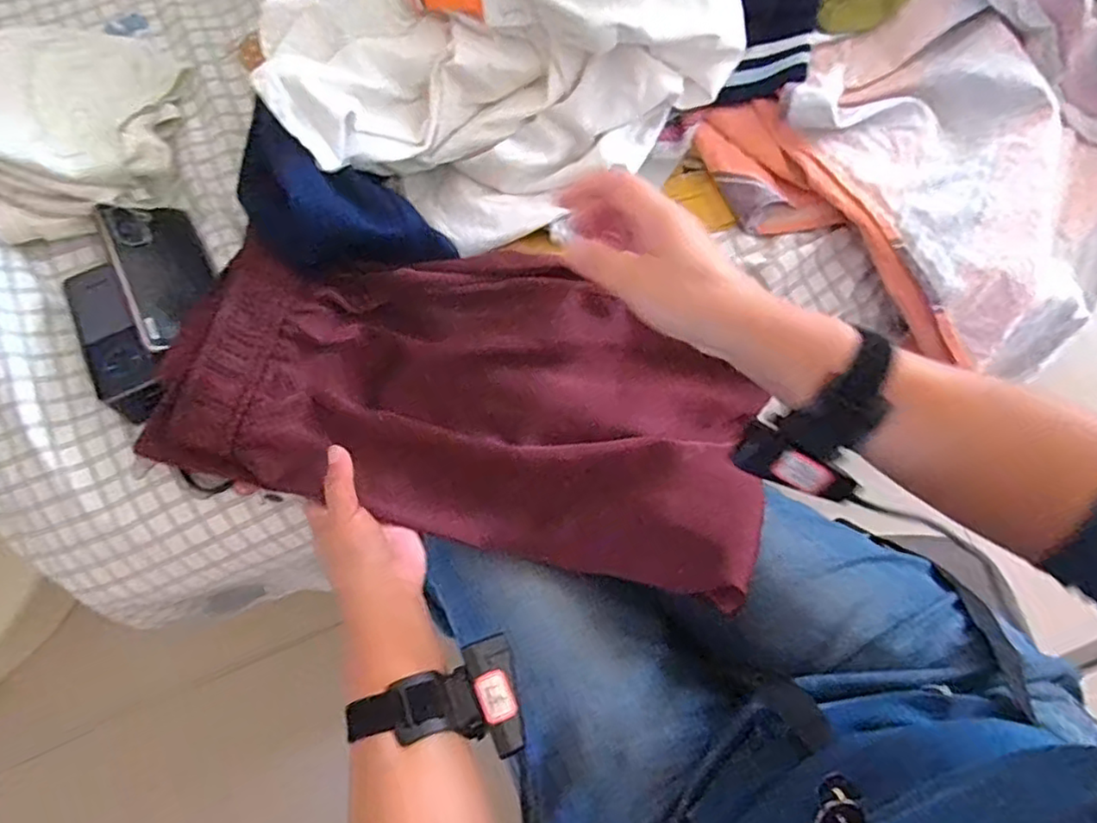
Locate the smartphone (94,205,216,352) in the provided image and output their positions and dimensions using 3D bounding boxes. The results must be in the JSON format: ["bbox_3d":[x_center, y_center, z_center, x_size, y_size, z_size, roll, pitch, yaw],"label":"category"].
[{"bbox_3d":[-0.320,-0.114,0.536,0.013,0.075,0.152,-44,69,35],"label":"smartphone"}]

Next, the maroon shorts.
[{"bbox_3d":[-0.047,-0.012,0.503,0.440,0.084,0.228,14,79,4],"label":"maroon shorts"}]

